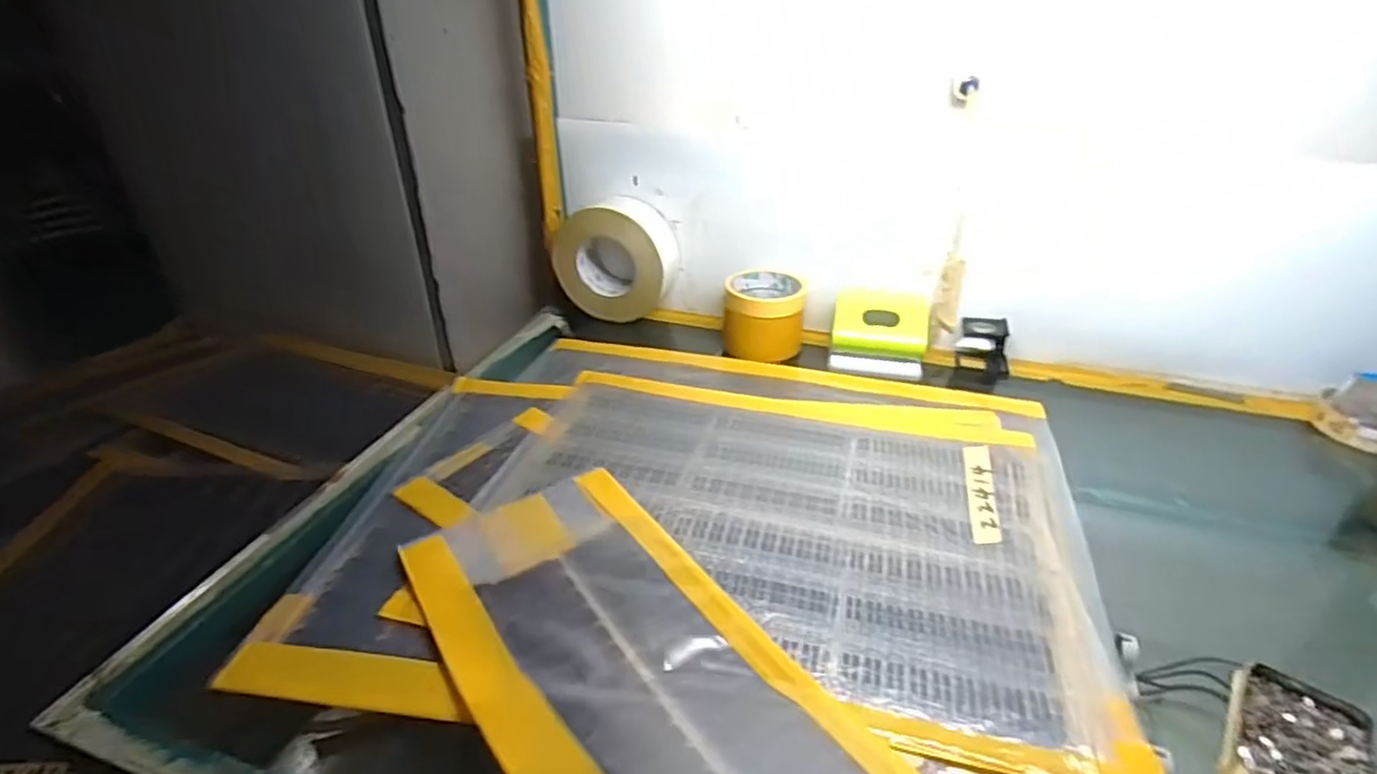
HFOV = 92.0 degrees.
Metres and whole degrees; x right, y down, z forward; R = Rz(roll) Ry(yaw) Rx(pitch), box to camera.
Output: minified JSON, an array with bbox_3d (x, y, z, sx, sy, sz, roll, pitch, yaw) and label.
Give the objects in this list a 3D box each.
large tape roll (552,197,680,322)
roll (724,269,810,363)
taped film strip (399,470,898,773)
[{"bbox_3d":[-0.088,-0.153,0.804,0.142,0.126,0.067,8,31,14],"label":"large tape roll"},{"bbox_3d":[0.087,-0.085,0.759,0.088,0.072,0.084,5,30,8],"label":"roll"},{"bbox_3d":[-0.018,0.172,0.366,0.161,0.039,0.432,-20,28,-32],"label":"taped film strip"}]

